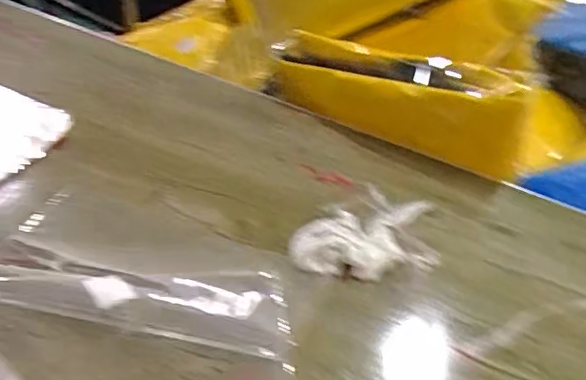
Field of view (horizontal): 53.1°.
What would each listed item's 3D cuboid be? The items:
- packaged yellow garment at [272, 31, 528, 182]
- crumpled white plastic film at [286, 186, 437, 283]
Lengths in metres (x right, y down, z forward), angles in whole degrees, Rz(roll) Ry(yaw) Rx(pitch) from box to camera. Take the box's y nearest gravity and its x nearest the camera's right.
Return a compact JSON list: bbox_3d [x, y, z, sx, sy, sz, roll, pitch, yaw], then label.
[{"bbox_3d":[0.127,-0.124,0.737,0.348,0.109,0.093,21,43,18],"label":"packaged yellow garment"},{"bbox_3d":[0.073,0.039,0.599,0.138,0.014,0.128,7,40,3],"label":"crumpled white plastic film"}]

